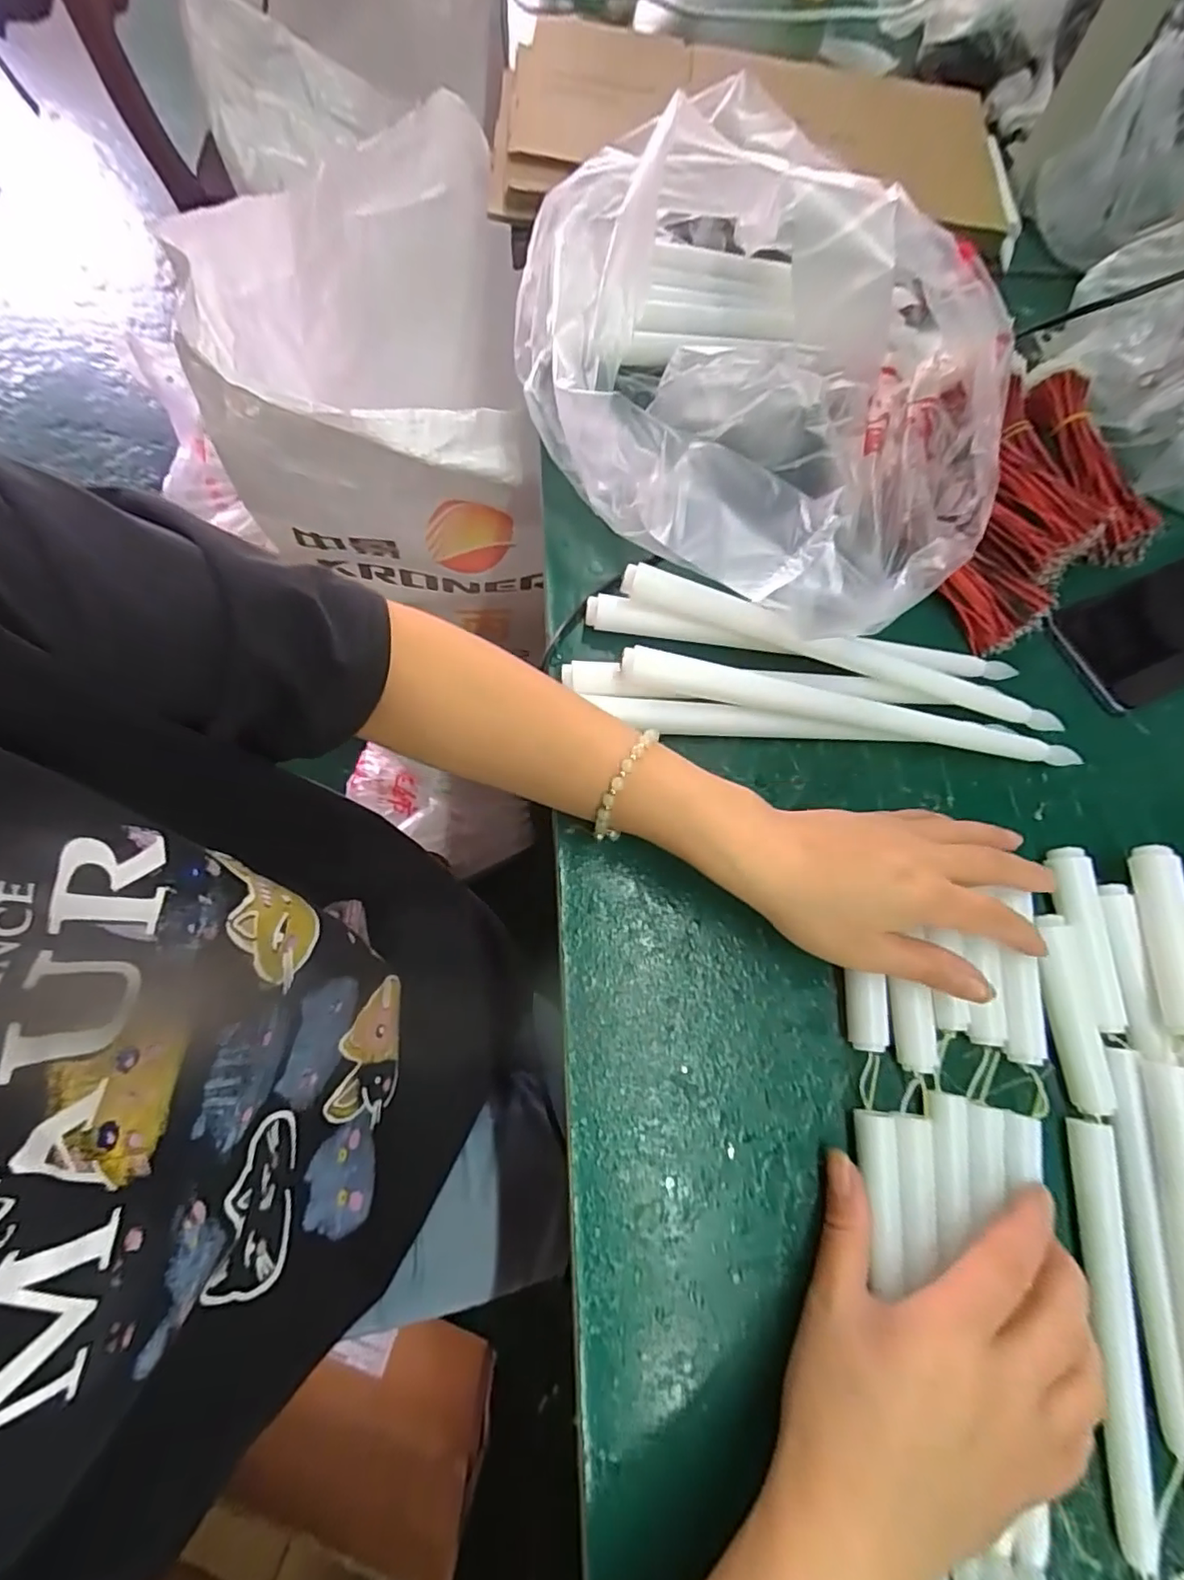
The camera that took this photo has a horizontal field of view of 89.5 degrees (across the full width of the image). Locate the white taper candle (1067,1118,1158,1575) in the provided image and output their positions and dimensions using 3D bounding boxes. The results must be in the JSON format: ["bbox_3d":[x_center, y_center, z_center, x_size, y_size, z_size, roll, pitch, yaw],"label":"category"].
[{"bbox_3d":[0.216,0.217,0.244,0.016,0.009,0.146,9,71,-2],"label":"white taper candle"}]

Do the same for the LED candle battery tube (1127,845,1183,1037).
[{"bbox_3d":[0.275,0.070,0.283,0.018,0.013,0.086,8,71,-2],"label":"LED candle battery tube"}]

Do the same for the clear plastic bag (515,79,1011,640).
[{"bbox_3d":[0.117,-0.239,0.323,0.247,0.106,0.316,-31,77,-14],"label":"clear plastic bag"}]

